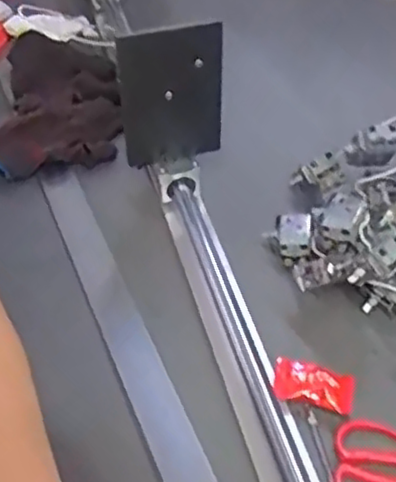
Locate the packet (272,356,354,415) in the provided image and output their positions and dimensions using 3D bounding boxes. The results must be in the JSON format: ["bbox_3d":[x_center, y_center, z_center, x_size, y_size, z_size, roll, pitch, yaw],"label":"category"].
[{"bbox_3d":[0.097,0.122,0.581,0.066,0.019,0.041,11,48,11],"label":"packet"}]

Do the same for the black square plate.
[{"bbox_3d":[-0.026,-0.139,0.673,0.097,0.145,0.008,-4,43,-2],"label":"black square plate"}]

